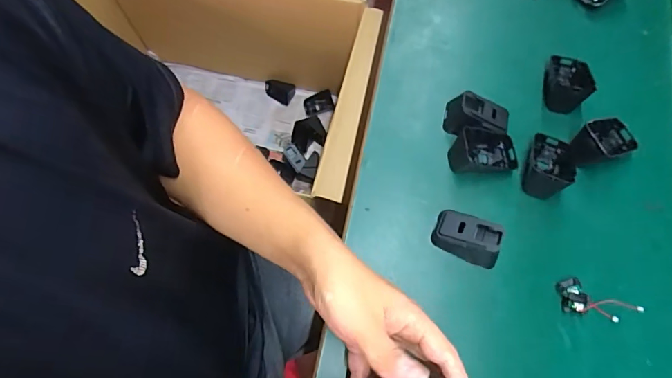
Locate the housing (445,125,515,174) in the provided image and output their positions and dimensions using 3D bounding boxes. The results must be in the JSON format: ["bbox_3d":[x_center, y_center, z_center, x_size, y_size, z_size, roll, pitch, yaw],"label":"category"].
[{"bbox_3d":[0.162,-0.039,0.464,0.075,0.035,0.049,0,69,0],"label":"housing"}]

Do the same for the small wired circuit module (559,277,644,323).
[{"bbox_3d":[0.260,0.108,0.409,0.081,0.022,0.033,9,70,4],"label":"small wired circuit module"}]

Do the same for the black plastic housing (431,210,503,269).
[{"bbox_3d":[0.135,0.049,0.433,0.066,0.040,0.038,25,72,9],"label":"black plastic housing"}]

